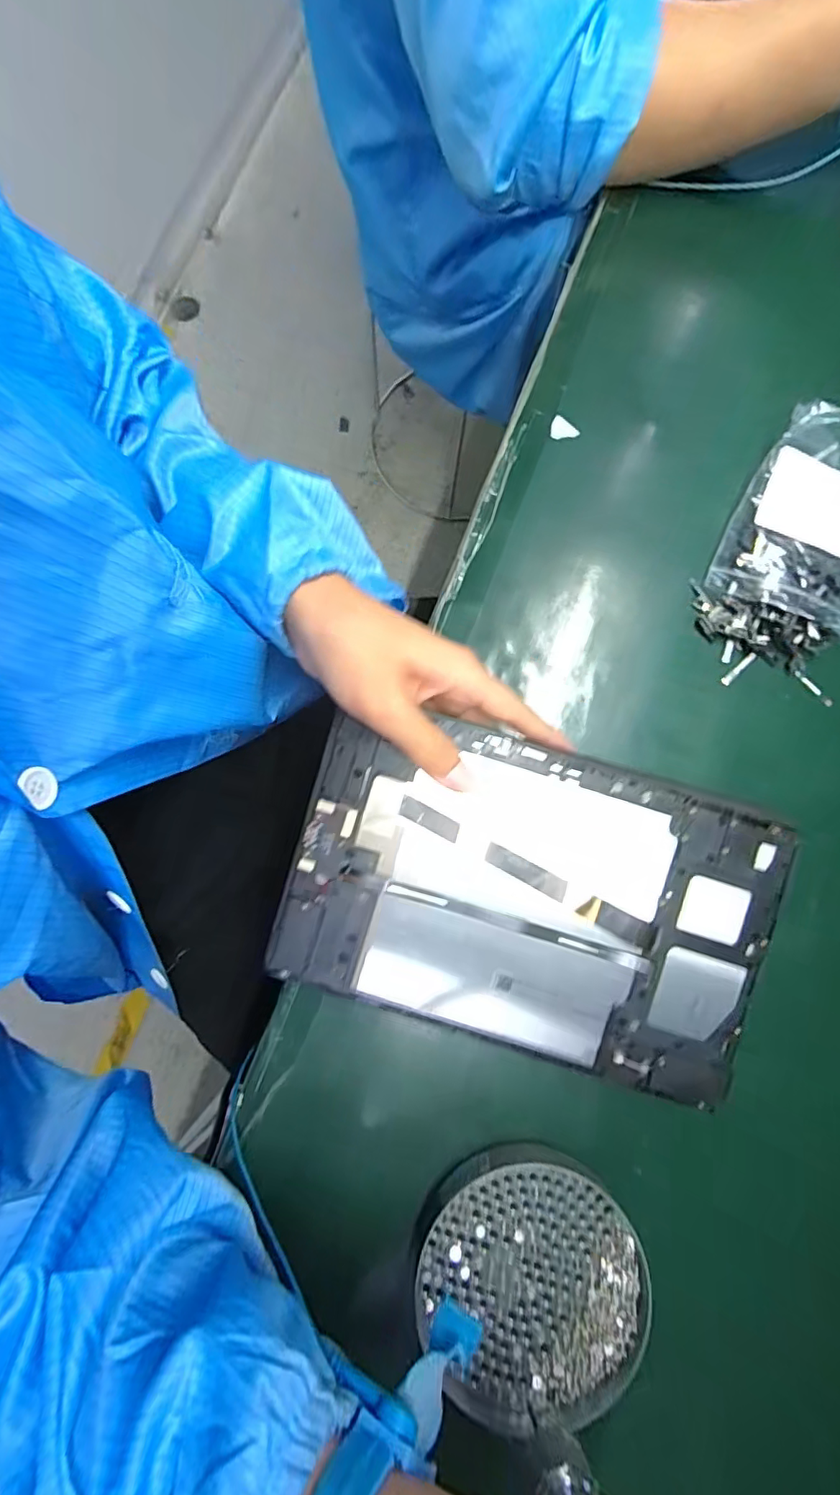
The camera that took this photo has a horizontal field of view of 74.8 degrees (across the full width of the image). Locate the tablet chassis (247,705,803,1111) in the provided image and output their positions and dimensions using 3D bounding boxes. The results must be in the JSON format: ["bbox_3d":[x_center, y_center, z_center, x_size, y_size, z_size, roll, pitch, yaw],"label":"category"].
[{"bbox_3d":[0.056,0.077,0.282,0.240,0.006,0.151,16,88,0],"label":"tablet chassis"}]

